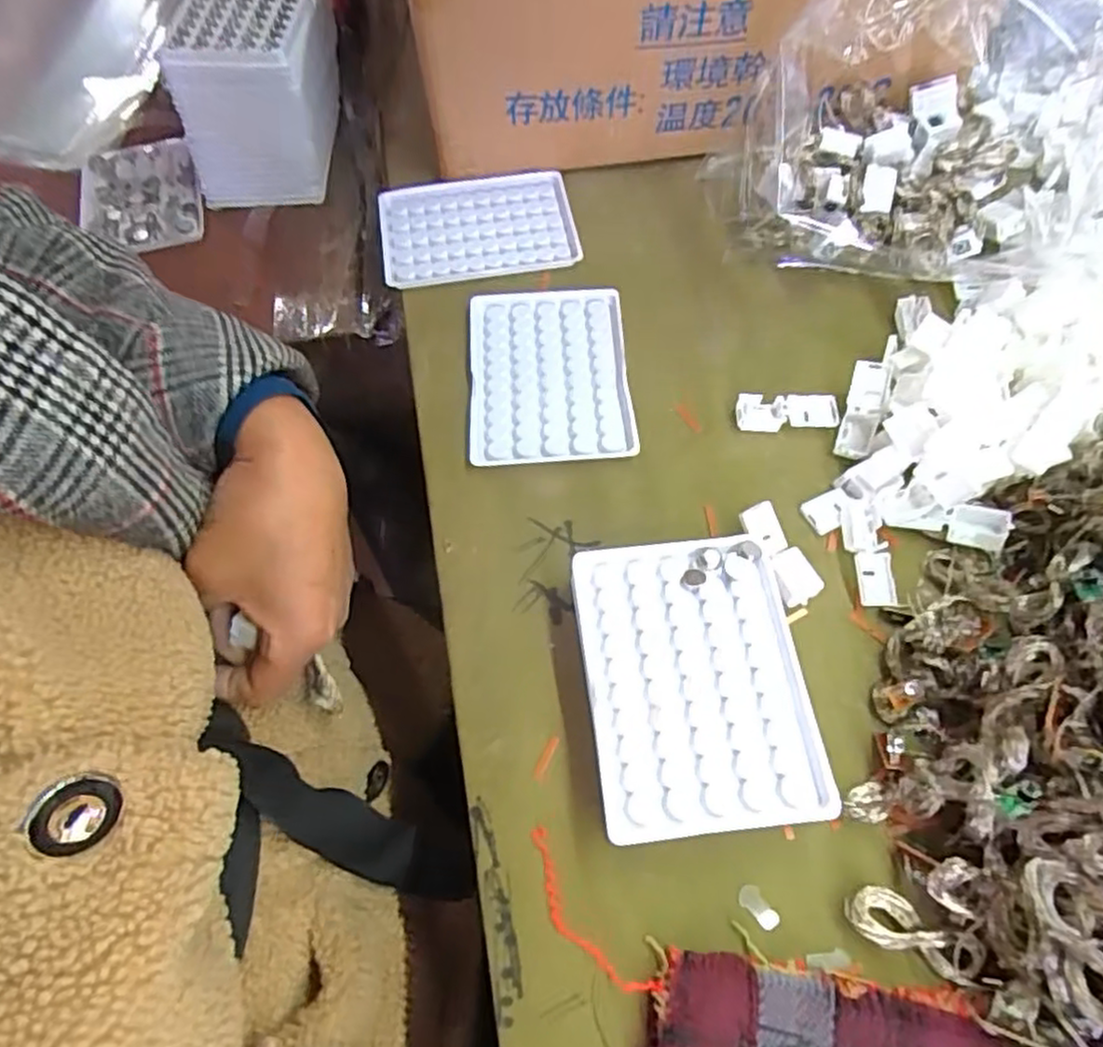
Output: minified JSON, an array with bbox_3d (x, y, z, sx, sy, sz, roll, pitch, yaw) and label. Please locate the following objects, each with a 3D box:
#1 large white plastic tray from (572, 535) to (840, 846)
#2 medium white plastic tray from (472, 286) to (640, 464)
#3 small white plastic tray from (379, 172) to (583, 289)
[{"bbox_3d":[0.064,0.072,0.332,0.094,0.025,0.128,-6,61,-2],"label":"large white plastic tray"},{"bbox_3d":[-0.002,-0.091,0.436,0.092,0.007,0.126,-3,61,0],"label":"medium white plastic tray"},{"bbox_3d":[-0.051,-0.203,0.496,0.129,0.012,0.086,-8,61,-3],"label":"small white plastic tray"}]

